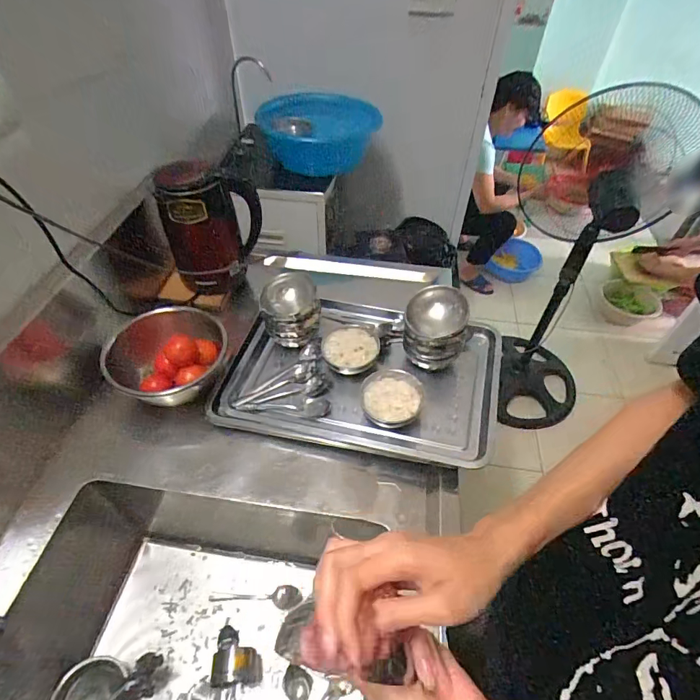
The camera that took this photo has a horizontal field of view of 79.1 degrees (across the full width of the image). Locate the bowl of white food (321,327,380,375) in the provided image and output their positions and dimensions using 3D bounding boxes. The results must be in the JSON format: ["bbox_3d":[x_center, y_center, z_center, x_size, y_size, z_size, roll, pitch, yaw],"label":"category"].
[{"bbox_3d":[0.002,0.003,0.797,0.104,0.039,0.096,1,48,-1],"label":"bowl of white food"}]

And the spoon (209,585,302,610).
[{"bbox_3d":[-0.180,0.470,0.807,0.174,0.017,0.038,1,48,-1],"label":"spoon"}]

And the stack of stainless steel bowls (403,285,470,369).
[{"bbox_3d":[0.153,-0.033,0.777,0.109,0.119,0.113,10,48,7],"label":"stack of stainless steel bowls"}]

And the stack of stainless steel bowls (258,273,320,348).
[{"bbox_3d":[-0.114,-0.071,0.820,0.109,0.102,0.107,-8,49,-9],"label":"stack of stainless steel bowls"}]

